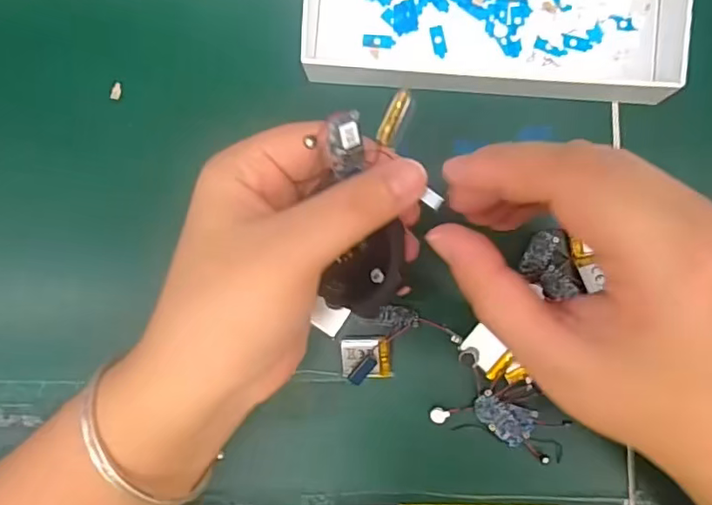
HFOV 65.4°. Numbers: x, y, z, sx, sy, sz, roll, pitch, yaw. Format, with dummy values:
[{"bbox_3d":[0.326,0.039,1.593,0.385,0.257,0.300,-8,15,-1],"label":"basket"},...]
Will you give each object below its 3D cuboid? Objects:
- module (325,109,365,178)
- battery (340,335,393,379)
[{"bbox_3d":[-0.003,-0.037,0.188,0.011,0.004,0.021,-17,127,-13],"label":"module"},{"bbox_3d":[0.005,0.051,0.267,0.023,0.007,0.019,-3,86,2],"label":"battery"}]

